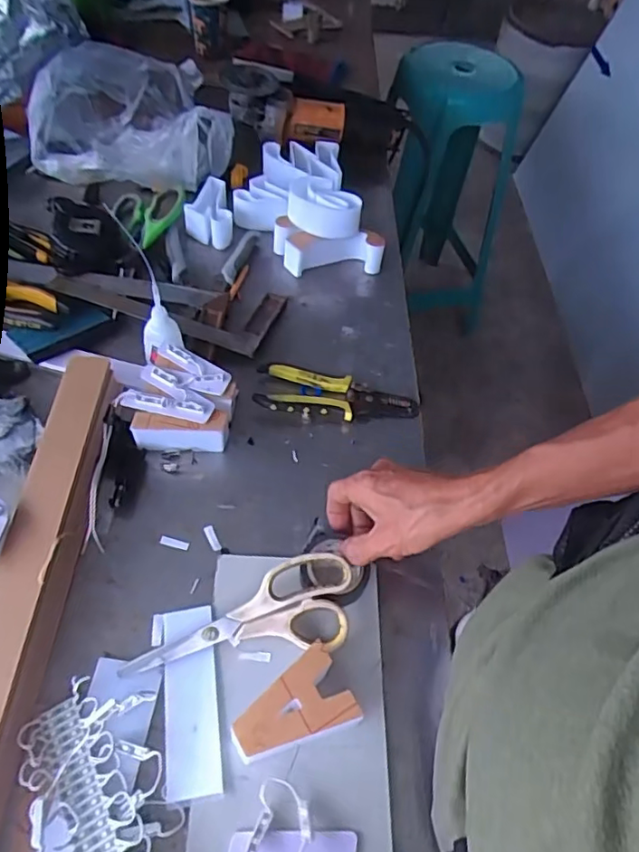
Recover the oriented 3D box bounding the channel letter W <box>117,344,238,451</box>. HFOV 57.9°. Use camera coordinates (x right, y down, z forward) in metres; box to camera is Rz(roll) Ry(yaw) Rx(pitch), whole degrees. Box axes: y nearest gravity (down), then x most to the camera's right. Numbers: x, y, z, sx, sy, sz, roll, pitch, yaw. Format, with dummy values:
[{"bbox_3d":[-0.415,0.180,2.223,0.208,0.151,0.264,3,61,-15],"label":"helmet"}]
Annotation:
[{"bbox_3d":[-0.134,-0.024,0.569,0.104,0.055,0.090,5,54,-2],"label":"channel letter W"}]

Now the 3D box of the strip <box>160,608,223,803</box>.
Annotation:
[{"bbox_3d":[-0.097,0.205,0.439,0.038,0.010,0.132,-6,55,-10],"label":"strip"}]

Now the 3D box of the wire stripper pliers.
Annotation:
[{"bbox_3d":[0.020,-0.037,0.616,0.171,0.020,0.062,3,54,-3],"label":"wire stripper pliers"}]

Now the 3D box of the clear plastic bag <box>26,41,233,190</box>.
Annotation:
[{"bbox_3d":[-0.245,-0.410,0.766,0.252,0.114,0.174,2,55,-7],"label":"clear plastic bag"}]

